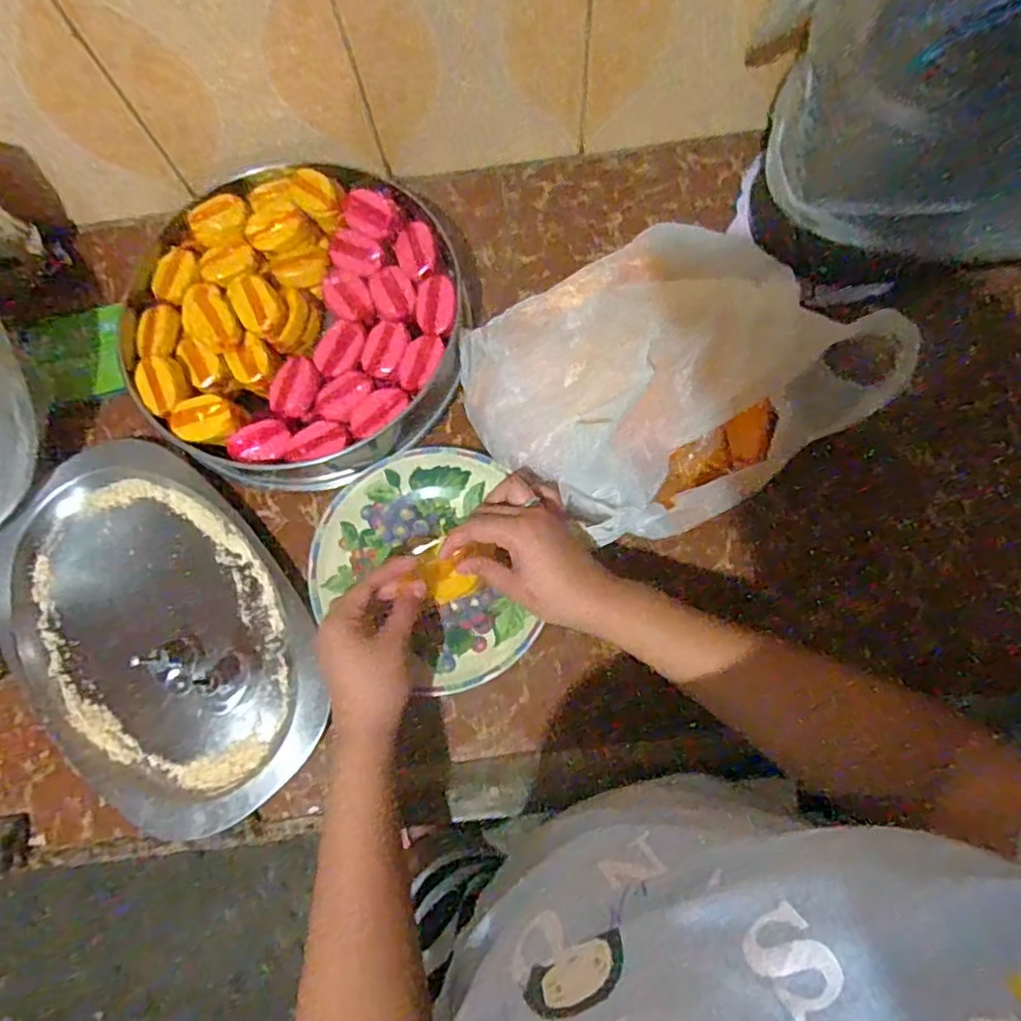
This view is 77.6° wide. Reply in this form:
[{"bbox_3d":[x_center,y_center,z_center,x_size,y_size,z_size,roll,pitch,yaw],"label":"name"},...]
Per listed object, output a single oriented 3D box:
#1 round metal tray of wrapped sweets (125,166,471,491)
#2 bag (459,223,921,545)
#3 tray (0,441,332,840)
[{"bbox_3d":[-0.191,-0.167,0.564,0.292,0.066,0.283,-1,75,3],"label":"round metal tray of wrapped sweets"},{"bbox_3d":[0.119,-0.113,0.522,0.287,0.112,0.250,-33,76,-5],"label":"bag"},{"bbox_3d":[-0.303,0.101,0.536,0.214,0.023,0.332,-42,77,-8],"label":"tray"}]

